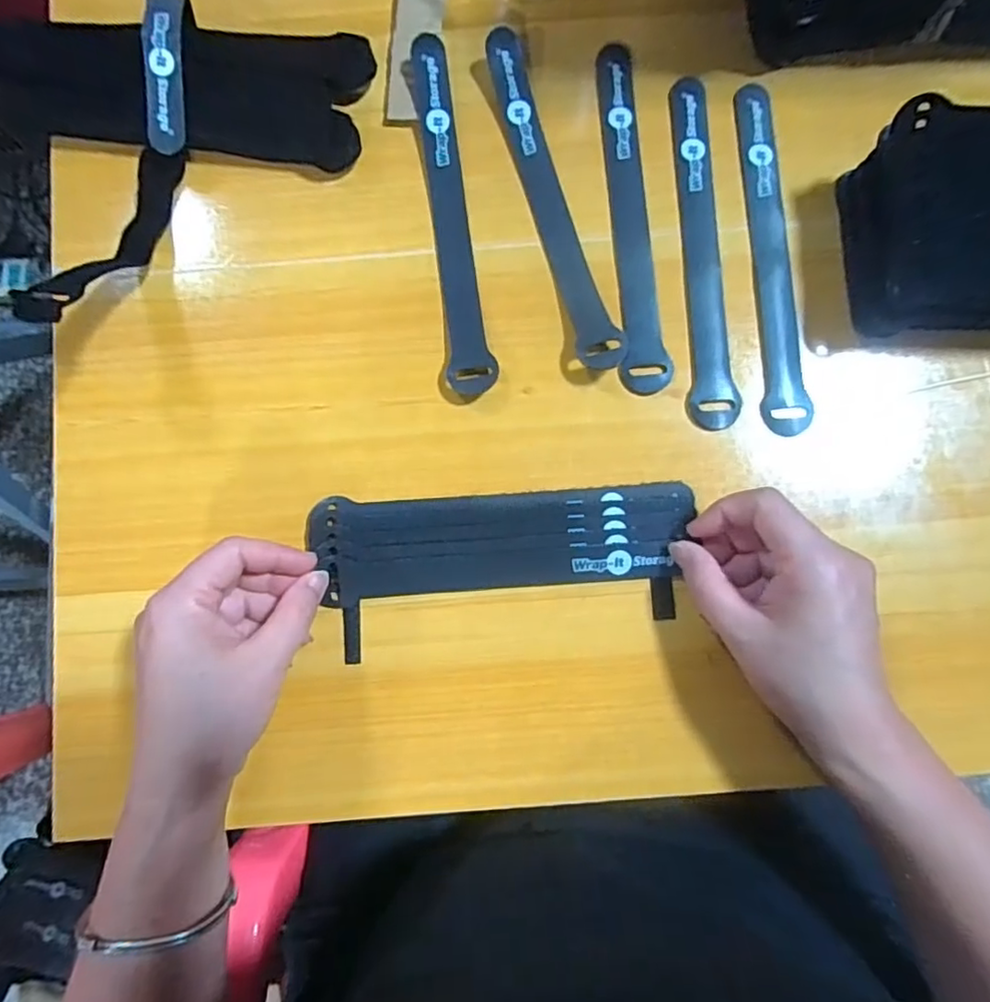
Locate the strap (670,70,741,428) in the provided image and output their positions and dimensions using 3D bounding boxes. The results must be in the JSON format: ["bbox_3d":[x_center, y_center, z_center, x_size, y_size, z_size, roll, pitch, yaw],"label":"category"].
[{"bbox_3d":[0.118,-0.146,0.344,0.025,0.004,0.212,-1,84,1],"label":"strap"}]

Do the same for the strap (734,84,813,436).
[{"bbox_3d":[0.154,-0.139,0.338,0.024,0.007,0.204,-1,84,1],"label":"strap"}]

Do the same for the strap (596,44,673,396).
[{"bbox_3d":[0.079,-0.166,0.347,0.027,0.005,0.215,-2,84,0],"label":"strap"}]

